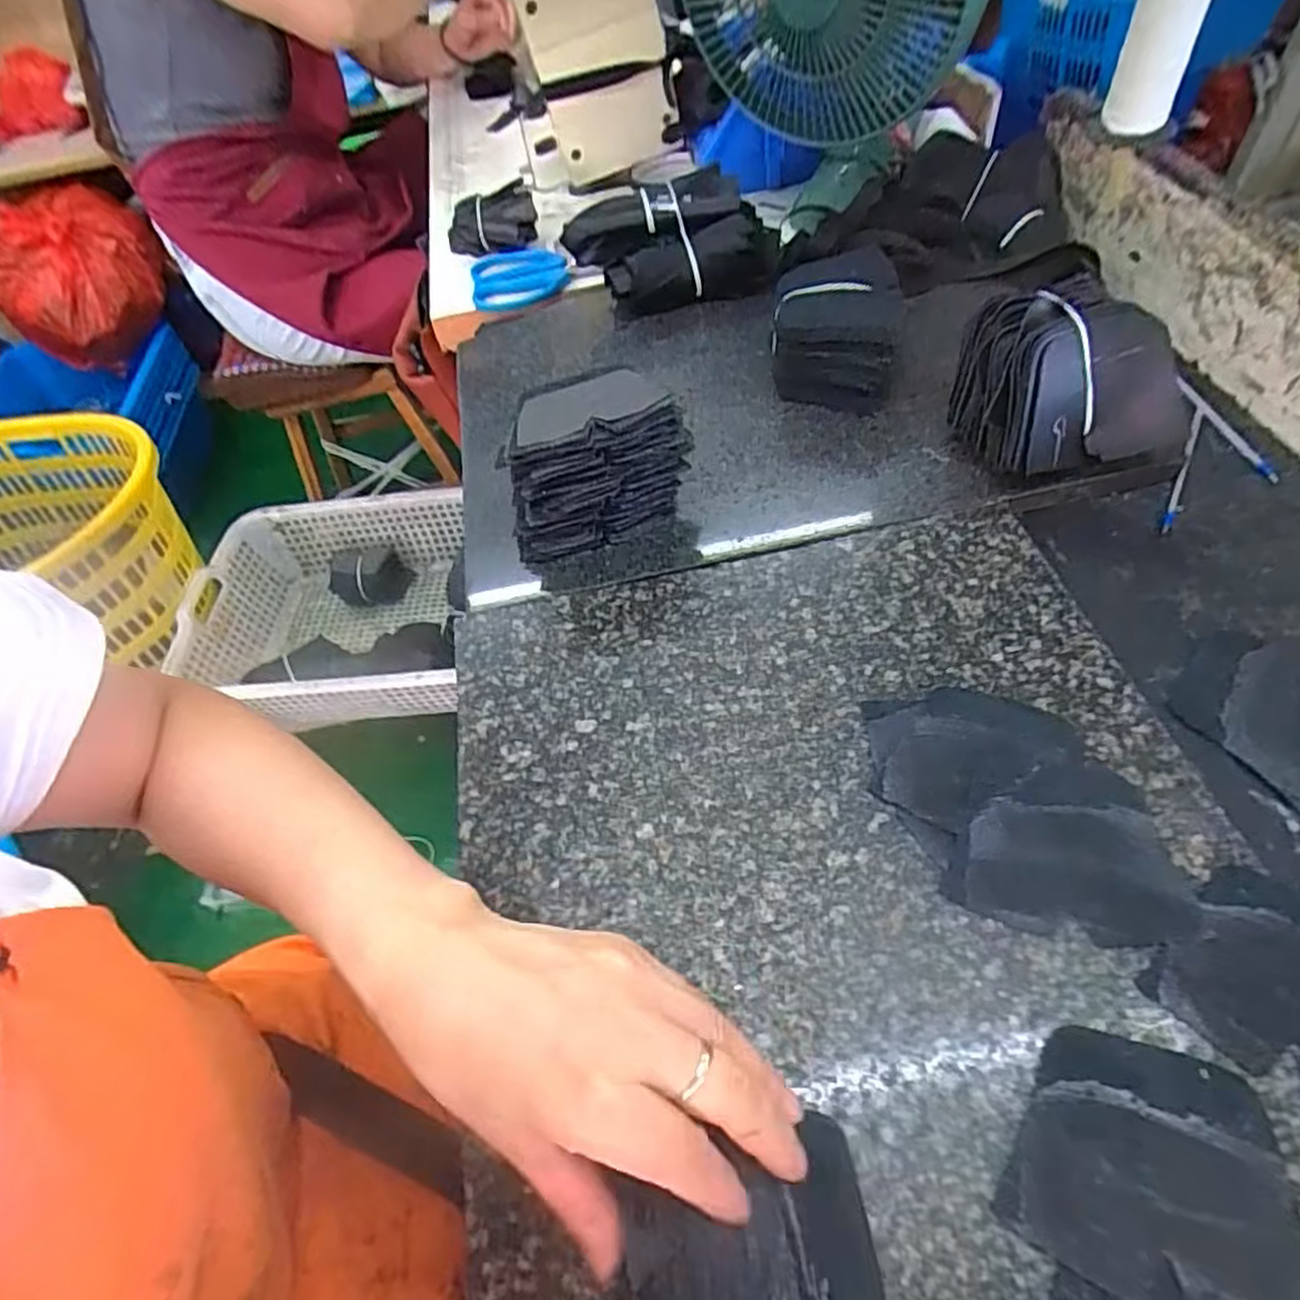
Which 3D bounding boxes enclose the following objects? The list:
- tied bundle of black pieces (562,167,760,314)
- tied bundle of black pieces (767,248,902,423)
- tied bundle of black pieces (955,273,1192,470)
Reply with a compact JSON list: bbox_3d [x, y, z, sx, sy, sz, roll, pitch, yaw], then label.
[{"bbox_3d":[0.013,-0.342,0.616,0.163,0.077,0.076,-8,53,2],"label":"tied bundle of black pieces"},{"bbox_3d":[0.130,-0.227,0.517,0.085,0.073,0.093,3,54,10],"label":"tied bundle of black pieces"},{"bbox_3d":[0.258,-0.164,0.447,0.117,0.089,0.090,-7,53,3],"label":"tied bundle of black pieces"}]

